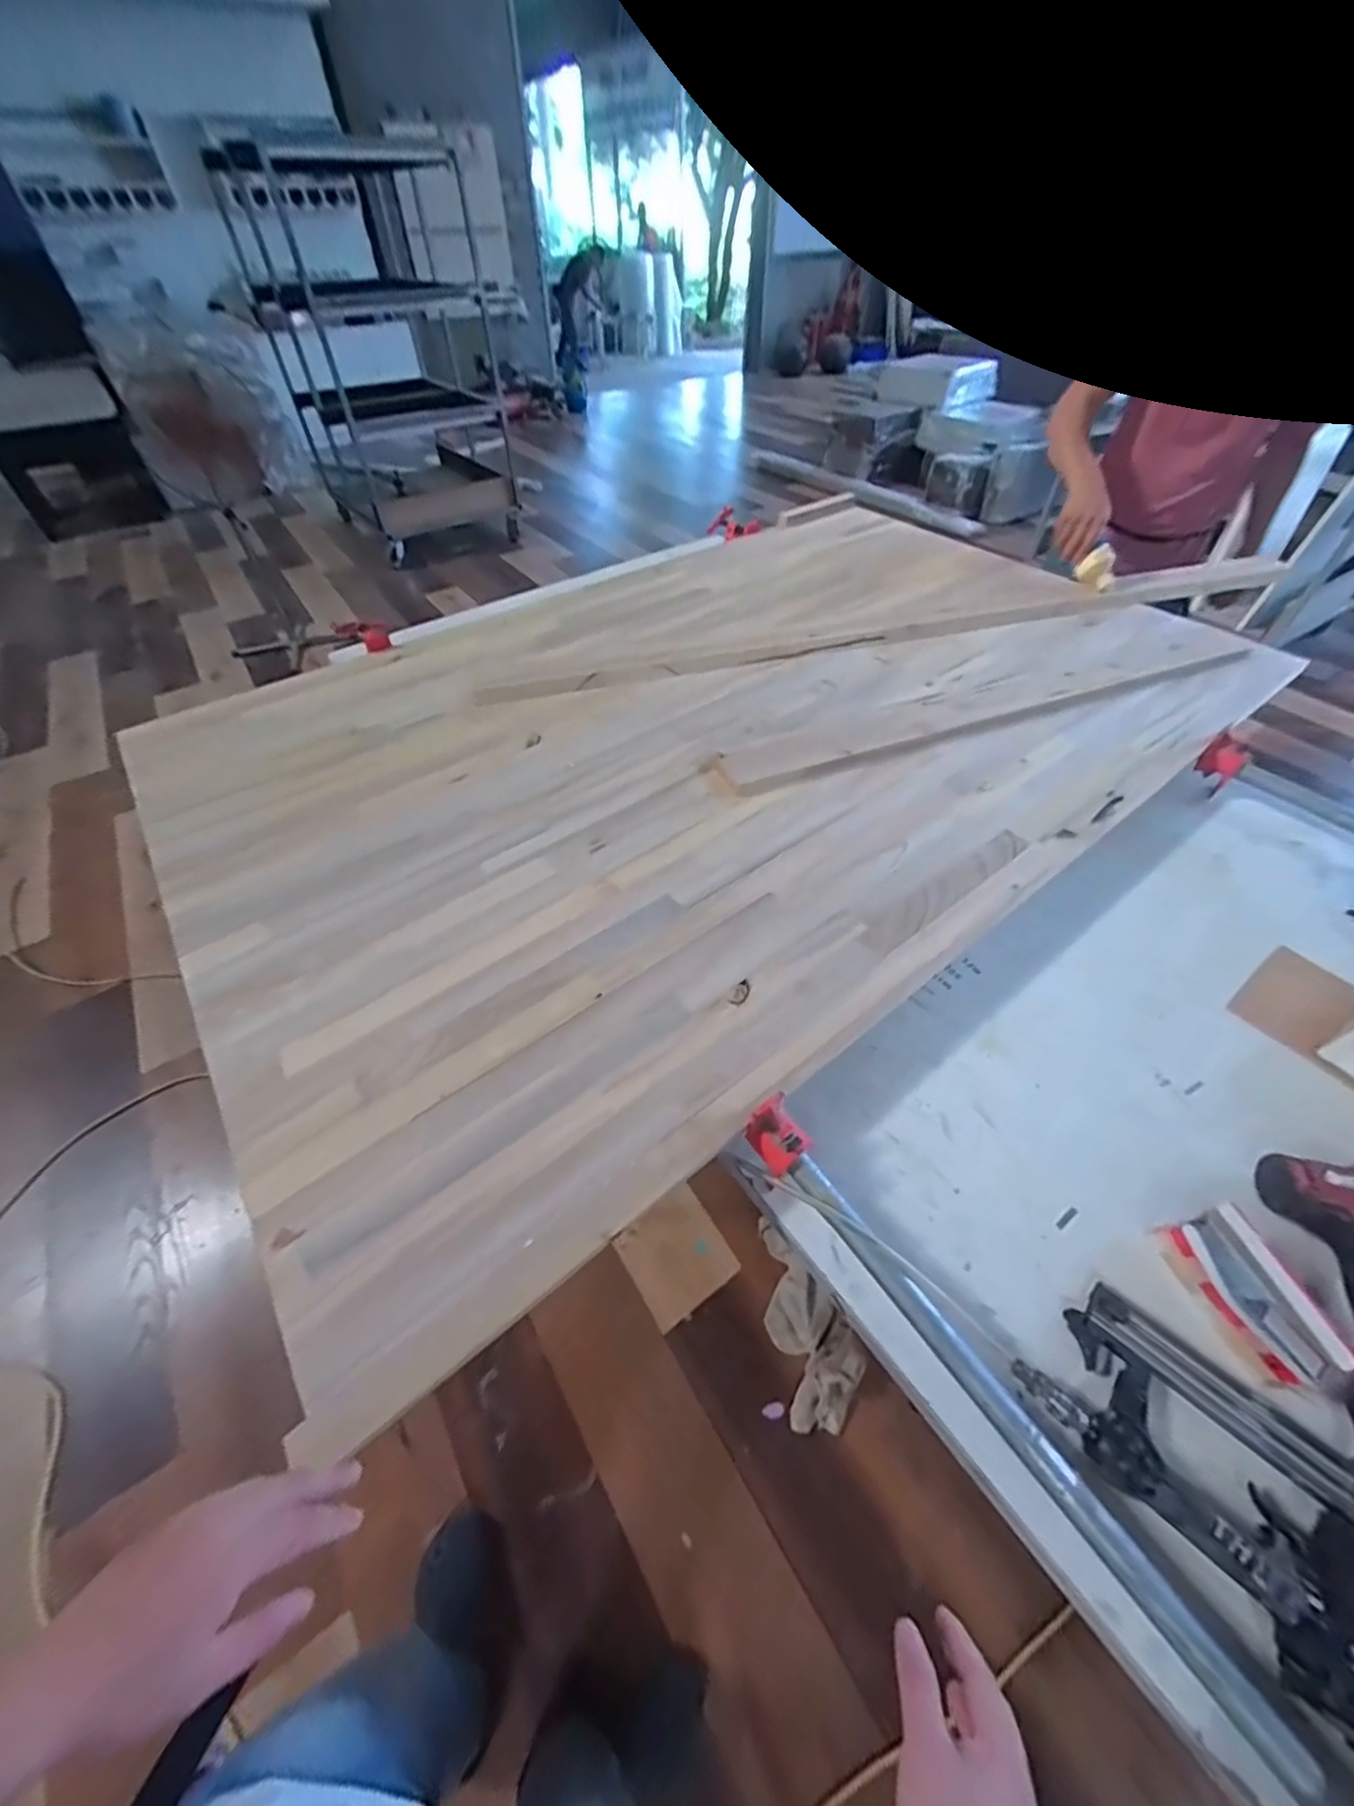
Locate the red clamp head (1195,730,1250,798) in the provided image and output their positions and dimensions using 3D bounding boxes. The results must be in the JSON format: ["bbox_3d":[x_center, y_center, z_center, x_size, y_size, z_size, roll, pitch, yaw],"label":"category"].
[{"bbox_3d":[0.921,-0.233,1.016,0.041,0.096,0.058,-33,57,-24],"label":"red clamp head"}]

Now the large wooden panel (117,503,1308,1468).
[{"bbox_3d":[0.078,-0.356,1.073,1.745,0.045,1.181,-31,56,-23],"label":"large wooden panel"}]

